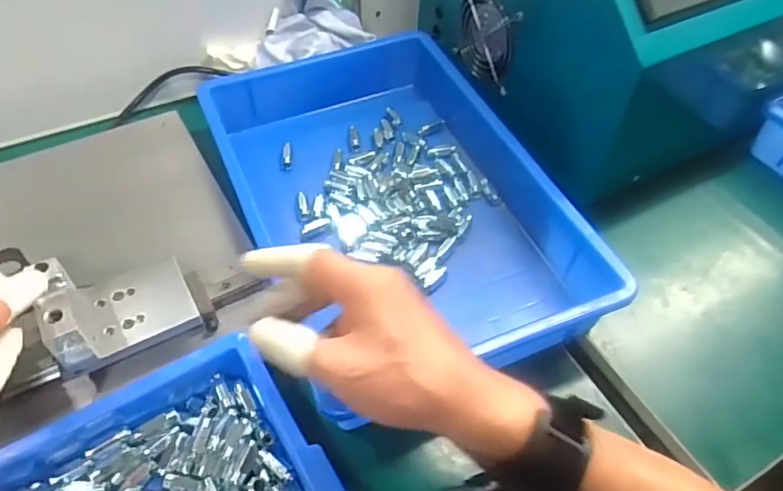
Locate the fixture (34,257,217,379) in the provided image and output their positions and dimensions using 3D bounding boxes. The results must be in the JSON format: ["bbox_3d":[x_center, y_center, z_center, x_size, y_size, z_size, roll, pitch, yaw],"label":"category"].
[{"bbox_3d":[-0.178,0.037,0.394,0.098,0.057,0.066,-24,57,-21],"label":"fixture"}]

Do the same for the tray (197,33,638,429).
[{"bbox_3d":[-0.004,-0.050,0.506,0.231,0.059,0.358,-18,55,-16],"label":"tray"}]

